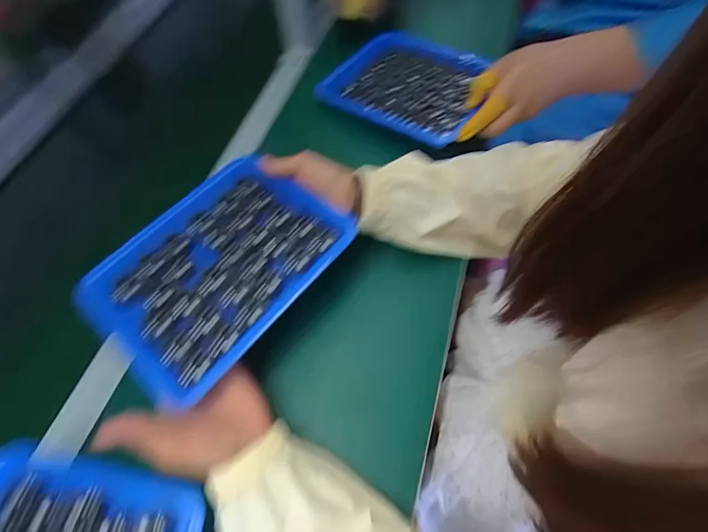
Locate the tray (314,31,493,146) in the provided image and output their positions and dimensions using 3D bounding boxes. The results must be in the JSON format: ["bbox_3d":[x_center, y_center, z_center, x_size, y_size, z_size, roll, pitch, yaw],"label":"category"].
[{"bbox_3d":[0.080,-0.264,0.515,0.209,0.027,0.187,30,69,17],"label":"tray"}]

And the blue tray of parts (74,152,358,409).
[{"bbox_3d":[-0.129,-0.002,0.344,0.166,0.022,0.218,35,70,19],"label":"blue tray of parts"}]

